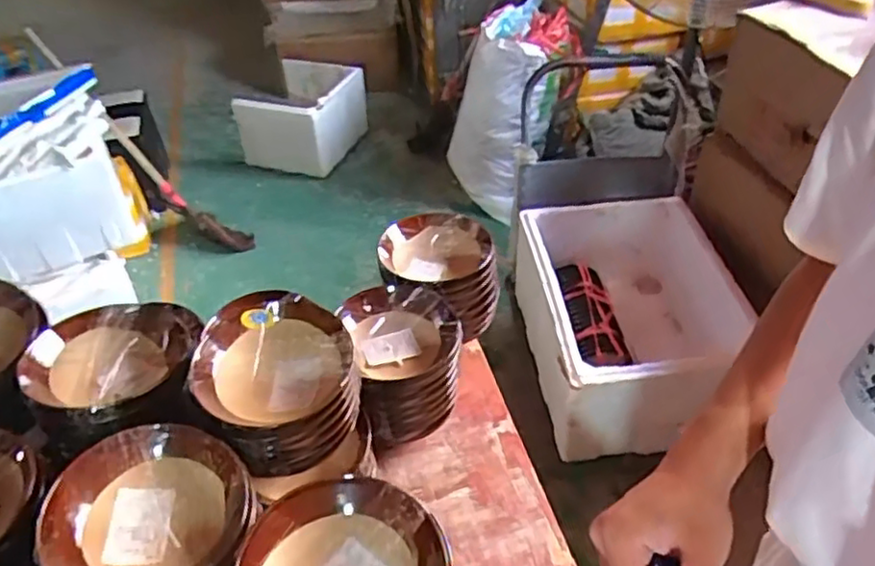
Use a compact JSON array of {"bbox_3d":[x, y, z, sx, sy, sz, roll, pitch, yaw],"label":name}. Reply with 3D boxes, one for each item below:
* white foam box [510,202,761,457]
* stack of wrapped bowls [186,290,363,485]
[{"bbox_3d":[0.487,0.101,1.675,0.506,0.348,0.624,-4,42,-1],"label":"white foam box"},{"bbox_3d":[-0.166,0.103,0.690,0.157,0.088,0.158,-25,47,-22],"label":"stack of wrapped bowls"}]

